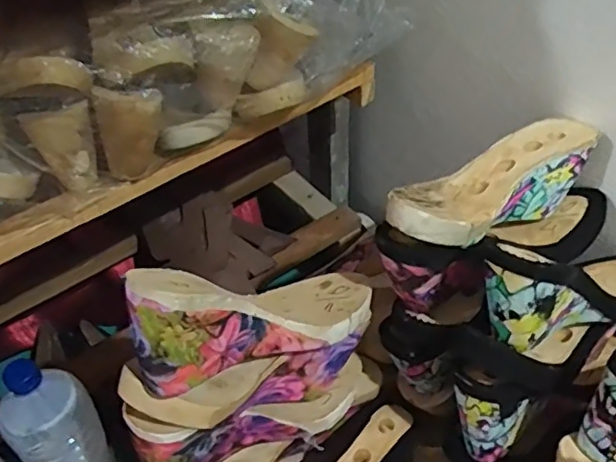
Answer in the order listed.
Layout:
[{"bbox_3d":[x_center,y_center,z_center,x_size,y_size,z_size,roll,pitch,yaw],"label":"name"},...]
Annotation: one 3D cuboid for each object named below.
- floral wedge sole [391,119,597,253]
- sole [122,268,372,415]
[{"bbox_3d":[0.165,-0.038,0.549,0.232,0.078,0.077,-29,49,-24],"label":"floral wedge sole"},{"bbox_3d":[-0.051,0.081,0.488,0.080,0.246,0.121,38,102,35],"label":"sole"}]

